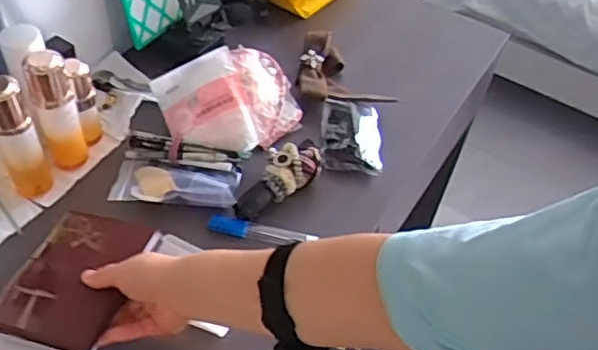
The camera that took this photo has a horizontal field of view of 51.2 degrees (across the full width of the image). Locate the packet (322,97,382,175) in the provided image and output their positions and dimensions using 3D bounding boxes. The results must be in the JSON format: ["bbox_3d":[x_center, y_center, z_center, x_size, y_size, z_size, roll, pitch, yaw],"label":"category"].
[{"bbox_3d":[0.073,-0.056,0.849,0.078,0.025,0.126,5,49,-1],"label":"packet"}]

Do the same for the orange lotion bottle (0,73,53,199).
[{"bbox_3d":[-0.321,-0.043,0.710,0.044,0.158,0.047,-18,54,-20],"label":"orange lotion bottle"}]

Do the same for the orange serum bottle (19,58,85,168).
[{"bbox_3d":[-0.285,-0.074,0.738,0.047,0.165,0.038,-18,54,-20],"label":"orange serum bottle"}]

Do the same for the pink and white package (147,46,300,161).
[{"bbox_3d":[-0.090,-0.101,0.829,0.182,0.060,0.146,-11,51,-14],"label":"pink and white package"}]

